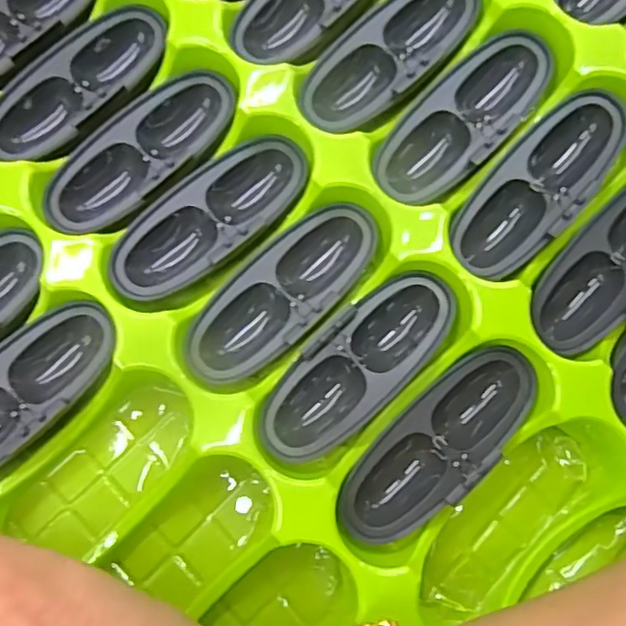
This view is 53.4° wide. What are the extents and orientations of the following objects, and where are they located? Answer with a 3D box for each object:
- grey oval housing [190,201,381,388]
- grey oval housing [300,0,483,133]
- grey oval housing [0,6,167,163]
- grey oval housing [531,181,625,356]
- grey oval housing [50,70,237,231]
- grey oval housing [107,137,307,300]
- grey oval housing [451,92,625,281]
[{"bbox_3d":[-0.009,-0.007,0.183,0.066,0.011,0.028,-44,84,-7],"label":"grey oval housing"},{"bbox_3d":[0.024,-0.082,0.193,0.065,0.012,0.028,-41,84,-6],"label":"grey oval housing"},{"bbox_3d":[-0.074,-0.072,0.194,0.065,0.010,0.029,-45,84,-7],"label":"grey oval housing"},{"bbox_3d":[0.089,-0.016,0.183,0.028,0.011,0.064,41,83,5],"label":"grey oval housing"},{"bbox_3d":[-0.053,-0.050,0.191,0.065,0.011,0.031,-42,84,-6],"label":"grey oval housing"},{"bbox_3d":[-0.030,-0.029,0.187,0.065,0.012,0.032,-40,84,-6],"label":"grey oval housing"},{"bbox_3d":[0.067,-0.039,0.187,0.028,0.014,0.061,44,83,6],"label":"grey oval housing"}]

